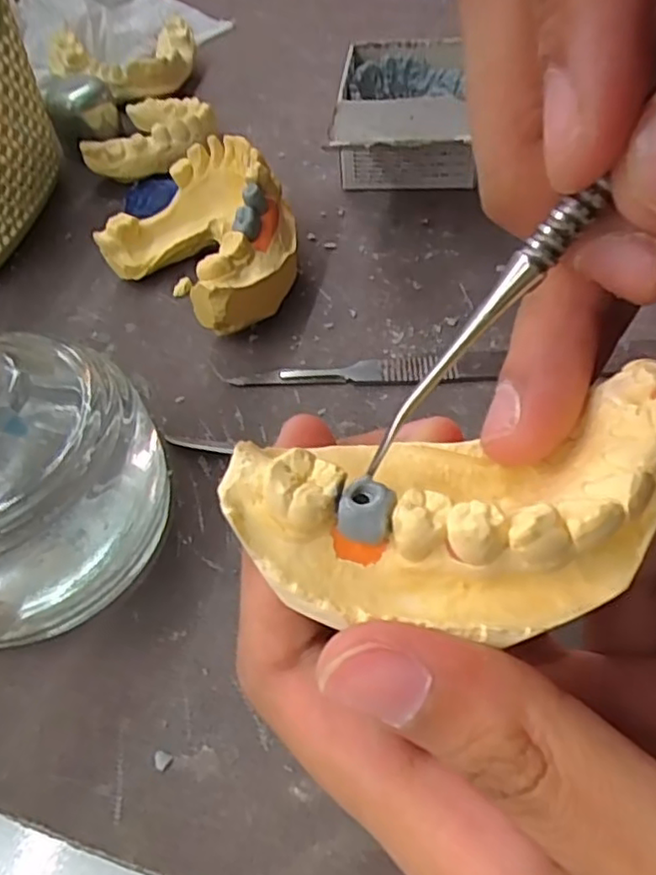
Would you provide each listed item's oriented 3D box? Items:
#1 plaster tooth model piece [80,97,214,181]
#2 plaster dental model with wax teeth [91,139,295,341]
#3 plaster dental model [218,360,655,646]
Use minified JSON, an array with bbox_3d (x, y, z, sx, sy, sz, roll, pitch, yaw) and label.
[{"bbox_3d":[-0.079,-0.137,0.290,0.054,0.020,0.053,-7,52,2],"label":"plaster tooth model piece"},{"bbox_3d":[-0.039,-0.070,0.226,0.057,0.038,0.072,-39,57,-21],"label":"plaster dental model with wax teeth"},{"bbox_3d":[0.018,0.010,0.088,0.061,0.019,0.027,-13,52,14],"label":"plaster dental model"}]

